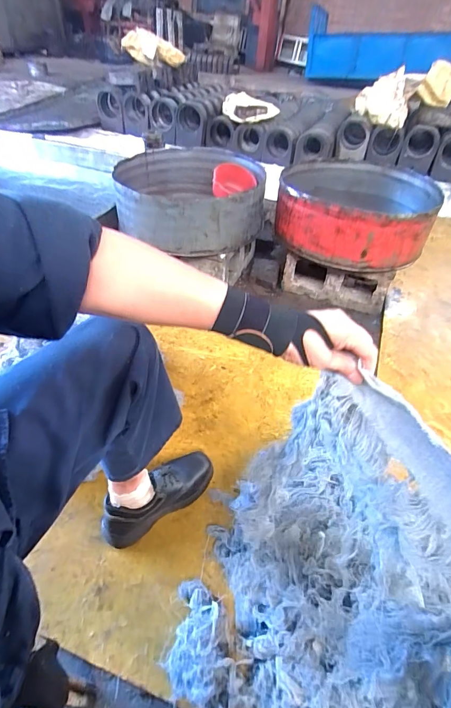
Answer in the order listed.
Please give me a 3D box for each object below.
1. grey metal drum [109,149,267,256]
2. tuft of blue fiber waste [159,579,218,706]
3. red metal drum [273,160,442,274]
[{"bbox_3d":[-0.141,-0.625,1.468,0.566,0.183,0.619,0,43,-5],"label":"grey metal drum"},{"bbox_3d":[-0.054,0.489,0.653,0.087,0.050,0.170,6,45,4],"label":"tuft of blue fiber waste"},{"bbox_3d":[0.457,-0.523,1.378,0.532,0.190,0.518,17,44,13],"label":"red metal drum"}]

